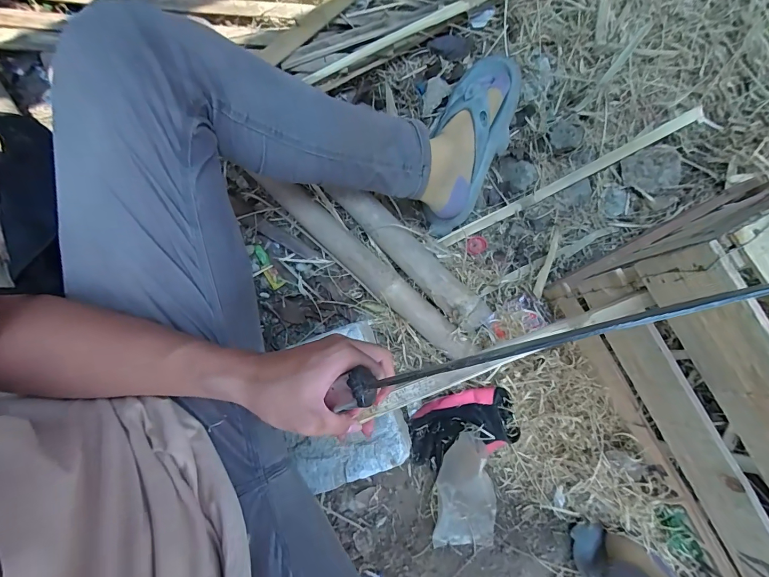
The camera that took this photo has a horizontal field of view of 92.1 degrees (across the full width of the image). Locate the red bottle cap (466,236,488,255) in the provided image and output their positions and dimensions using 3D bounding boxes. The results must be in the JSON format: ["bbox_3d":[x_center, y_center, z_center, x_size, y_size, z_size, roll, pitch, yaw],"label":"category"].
[{"bbox_3d":[0.160,-0.075,0.646,0.036,0.008,0.030,-21,79,-4],"label":"red bottle cap"}]

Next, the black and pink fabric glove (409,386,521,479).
[{"bbox_3d":[0.117,0.211,0.564,0.156,0.066,0.099,-19,78,-3],"label":"black and pink fabric glove"}]

